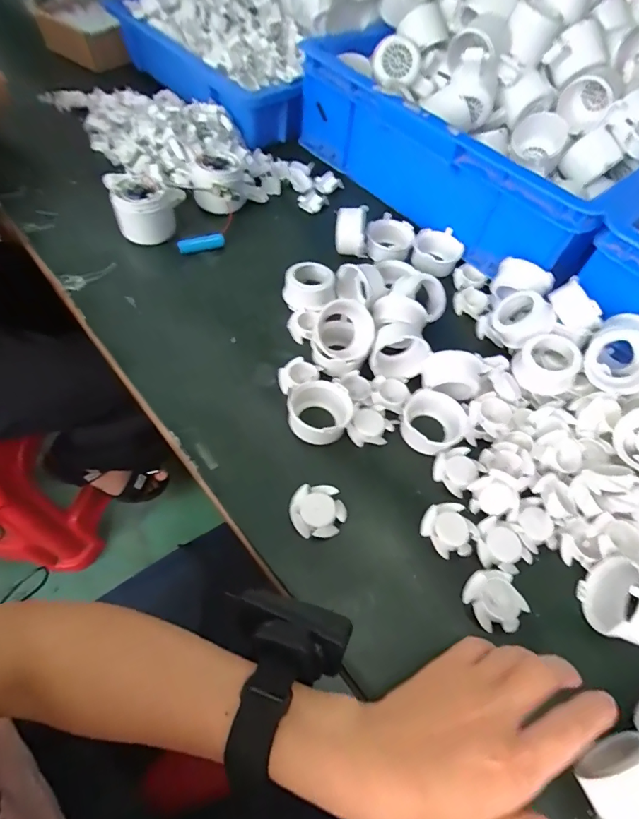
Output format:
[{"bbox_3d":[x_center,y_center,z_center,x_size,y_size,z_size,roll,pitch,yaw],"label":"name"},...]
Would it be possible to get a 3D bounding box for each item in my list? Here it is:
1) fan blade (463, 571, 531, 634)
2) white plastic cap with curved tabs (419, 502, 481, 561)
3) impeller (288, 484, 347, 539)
[{"bbox_3d":[0.125,0.137,0.310,0.037,0.011,0.040,-10,59,-11],"label":"fan blade"},{"bbox_3d":[0.101,0.093,0.336,0.038,0.009,0.041,2,57,-4],"label":"white plastic cap with curved tabs"},{"bbox_3d":[-0.001,0.079,0.336,0.042,0.011,0.038,5,57,-2],"label":"impeller"}]

